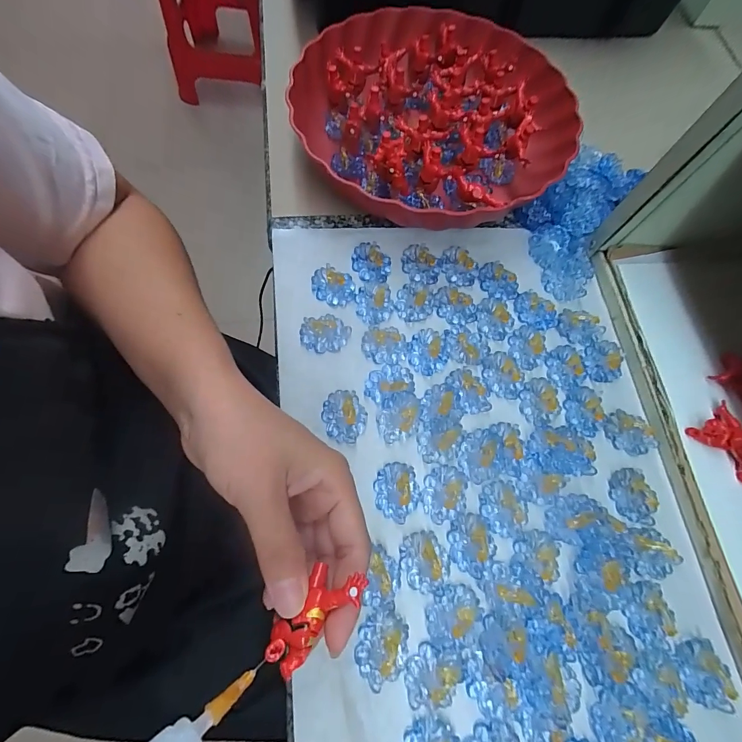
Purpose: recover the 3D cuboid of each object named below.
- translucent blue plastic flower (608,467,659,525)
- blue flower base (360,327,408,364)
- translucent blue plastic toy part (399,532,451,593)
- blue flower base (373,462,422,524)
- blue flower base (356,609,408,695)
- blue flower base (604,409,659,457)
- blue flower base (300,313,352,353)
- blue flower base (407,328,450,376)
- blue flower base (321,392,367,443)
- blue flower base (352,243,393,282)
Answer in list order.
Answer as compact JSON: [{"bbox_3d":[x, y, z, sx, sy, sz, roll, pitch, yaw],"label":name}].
[{"bbox_3d":[0.185,0.087,0.261,0.029,0.006,0.036,11,71,2],"label":"translucent blue plastic flower"},{"bbox_3d":[0.010,-0.022,0.284,0.034,0.008,0.030,5,71,0],"label":"blue flower base"},{"bbox_3d":[0.035,0.122,0.234,0.029,0.012,0.035,-22,73,-9],"label":"translucent blue plastic toy part"},{"bbox_3d":[0.018,0.082,0.249,0.030,0.011,0.037,-5,71,-4],"label":"blue flower base"},{"bbox_3d":[0.007,0.166,0.220,0.030,0.005,0.038,5,71,0],"label":"blue flower base"},{"bbox_3d":[0.192,0.046,0.271,0.029,0.013,0.035,-26,83,0],"label":"blue flower base"},{"bbox_3d":[-0.035,-0.030,0.285,0.038,0.009,0.030,-3,71,-3],"label":"blue flower base"},{"bbox_3d":[0.046,-0.016,0.286,0.031,0.004,0.037,8,71,0],"label":"blue flower base"},{"bbox_3d":[-0.019,0.033,0.266,0.030,0.004,0.036,-28,75,-11],"label":"blue flower base"},{"bbox_3d":[0.000,-0.090,0.308,0.035,0.008,0.029,38,74,10],"label":"blue flower base"}]

